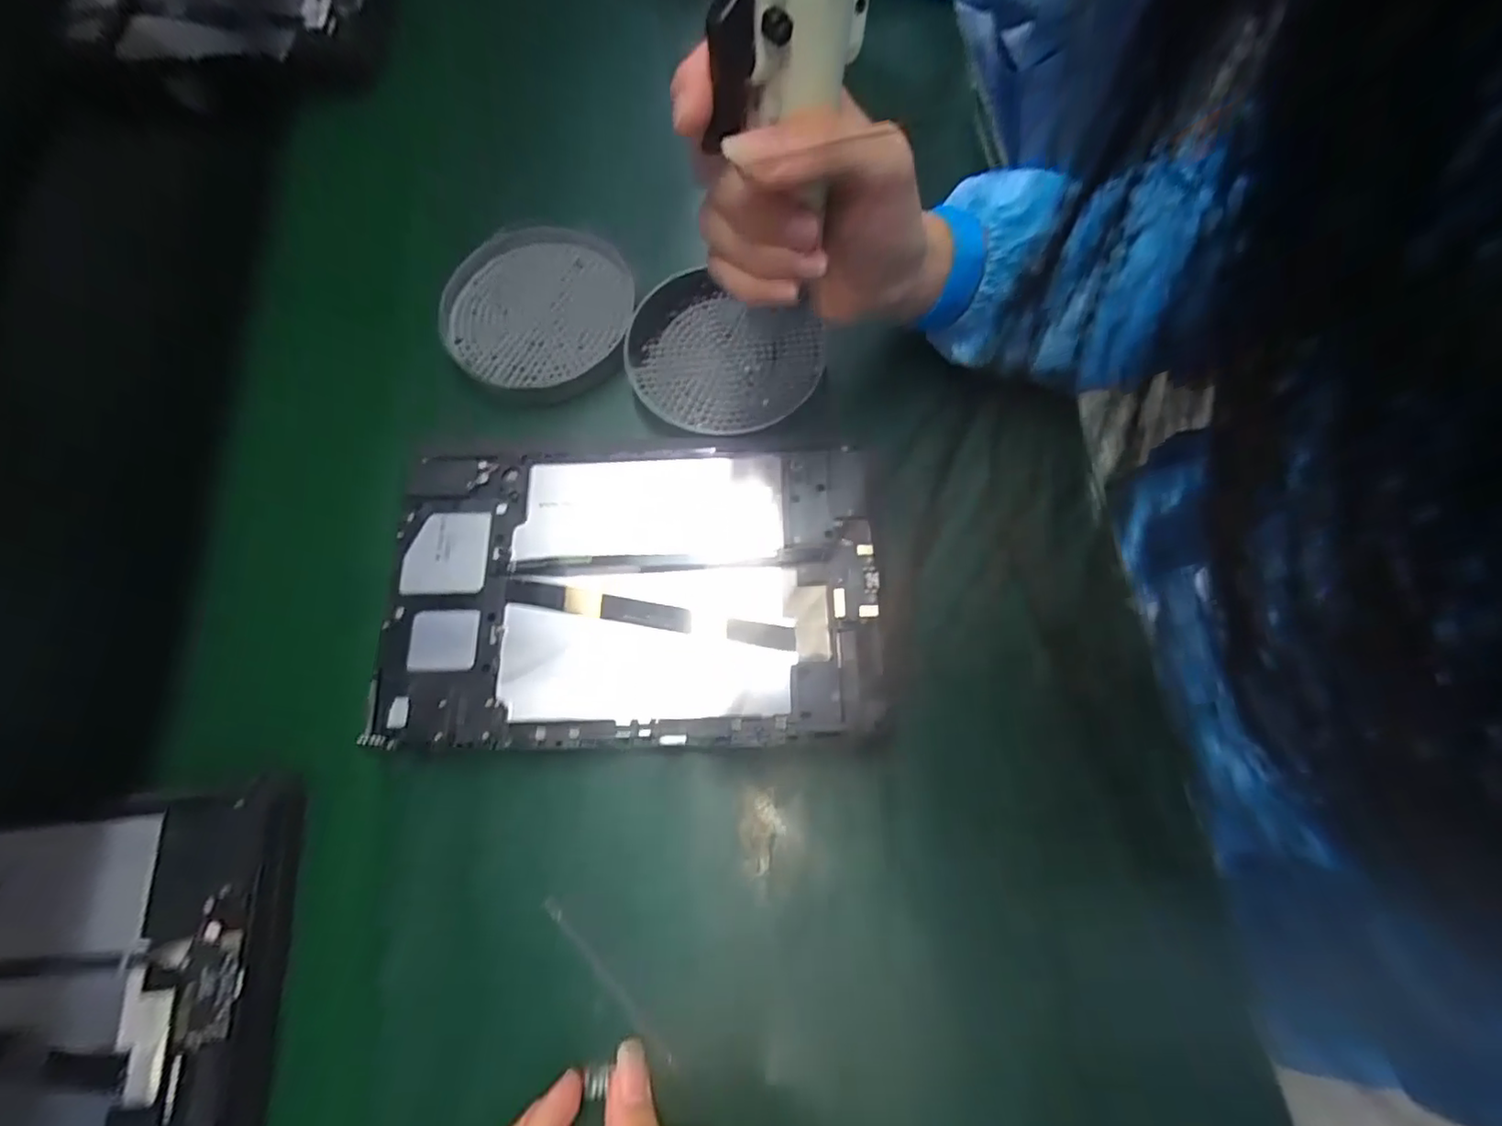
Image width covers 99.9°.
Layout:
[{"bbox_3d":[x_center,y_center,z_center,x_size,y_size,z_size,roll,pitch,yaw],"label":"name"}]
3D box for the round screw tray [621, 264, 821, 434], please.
[{"bbox_3d":[-0.016,-0.117,0.359,0.107,0.018,0.093,22,73,10],"label":"round screw tray"}]

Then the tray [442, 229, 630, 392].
[{"bbox_3d":[-0.130,-0.161,0.386,0.116,0.026,0.104,-29,72,-7],"label":"tray"}]

